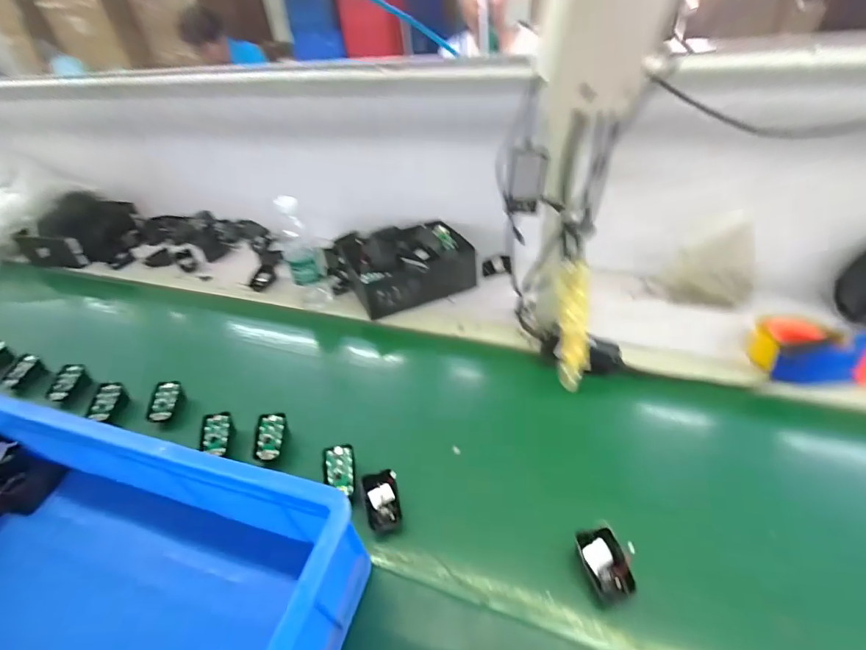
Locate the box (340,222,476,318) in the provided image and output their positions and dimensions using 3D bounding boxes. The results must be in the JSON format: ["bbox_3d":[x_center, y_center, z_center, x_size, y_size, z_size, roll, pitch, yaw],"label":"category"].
[{"bbox_3d":[-0.053,-0.130,0.897,0.239,0.097,0.201,-18,41,-14],"label":"box"}]

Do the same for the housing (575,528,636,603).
[{"bbox_3d":[0.183,0.255,0.452,0.042,0.029,0.062,-13,40,-8],"label":"housing"}]

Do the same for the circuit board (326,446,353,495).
[{"bbox_3d":[-0.123,0.191,0.559,0.034,0.010,0.062,0,57,-18],"label":"circuit board"}]

